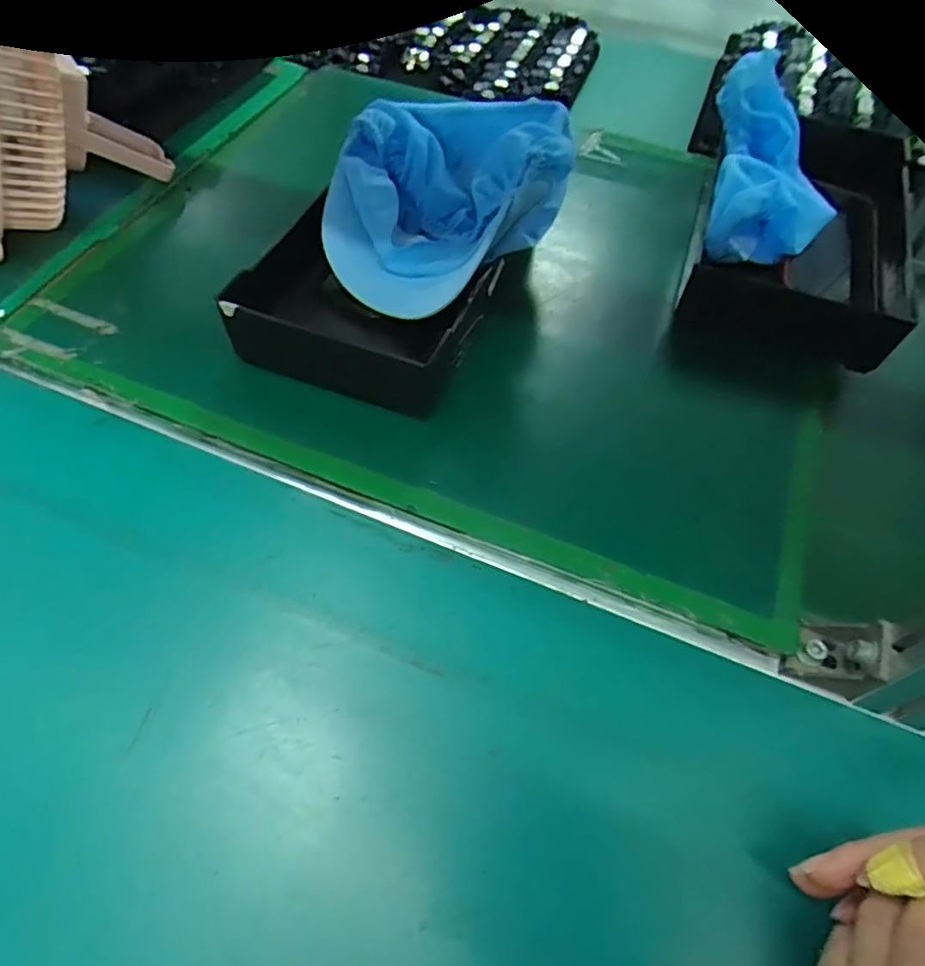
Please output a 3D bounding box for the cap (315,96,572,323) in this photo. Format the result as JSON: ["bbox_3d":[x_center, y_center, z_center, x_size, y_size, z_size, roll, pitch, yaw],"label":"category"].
[{"bbox_3d":[-0.013,-0.223,0.492,0.173,0.122,0.181,1,56,-1],"label":"cap"}]

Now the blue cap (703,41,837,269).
[{"bbox_3d":[0.259,-0.251,0.526,0.103,0.090,0.168,12,57,6],"label":"blue cap"}]

